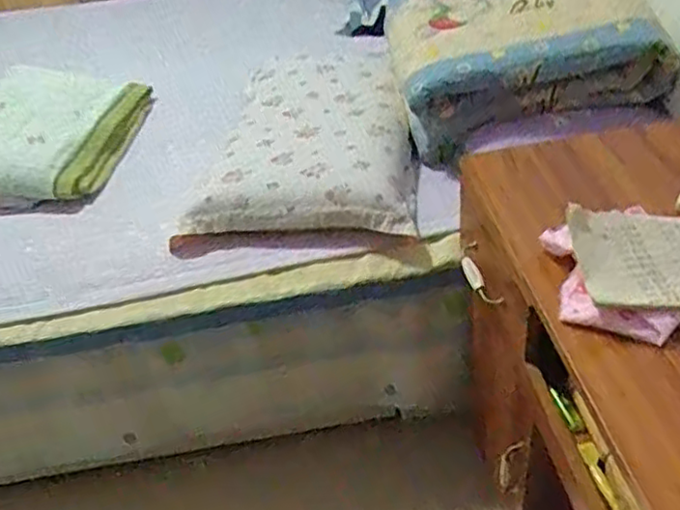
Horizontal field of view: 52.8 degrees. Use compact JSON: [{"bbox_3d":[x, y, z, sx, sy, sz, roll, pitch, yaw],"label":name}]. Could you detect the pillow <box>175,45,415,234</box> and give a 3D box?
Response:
[{"bbox_3d":[-0.059,-0.271,1.445,0.419,0.111,0.611,-2,41,7],"label":"pillow"}]

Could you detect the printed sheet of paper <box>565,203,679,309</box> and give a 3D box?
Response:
[{"bbox_3d":[0.361,0.000,0.775,0.195,0.019,0.136,3,53,-2],"label":"printed sheet of paper"}]

